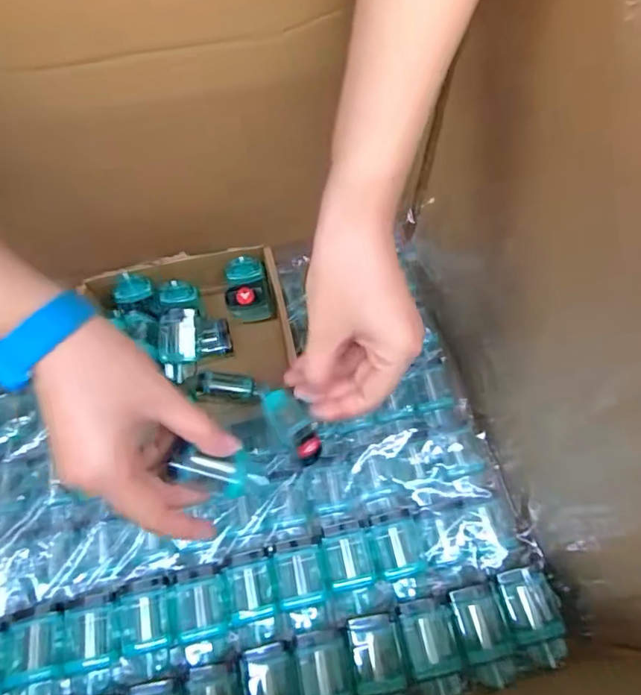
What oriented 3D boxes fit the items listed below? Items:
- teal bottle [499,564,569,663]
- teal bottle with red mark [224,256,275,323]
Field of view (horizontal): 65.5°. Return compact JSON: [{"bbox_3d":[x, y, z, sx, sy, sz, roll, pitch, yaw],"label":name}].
[{"bbox_3d":[0.144,0.184,0.343,0.035,0.032,0.057,-7,65,-3],"label":"teal bottle"},{"bbox_3d":[-0.062,-0.045,0.434,0.037,0.042,0.052,-8,65,-4],"label":"teal bottle with red mark"}]

